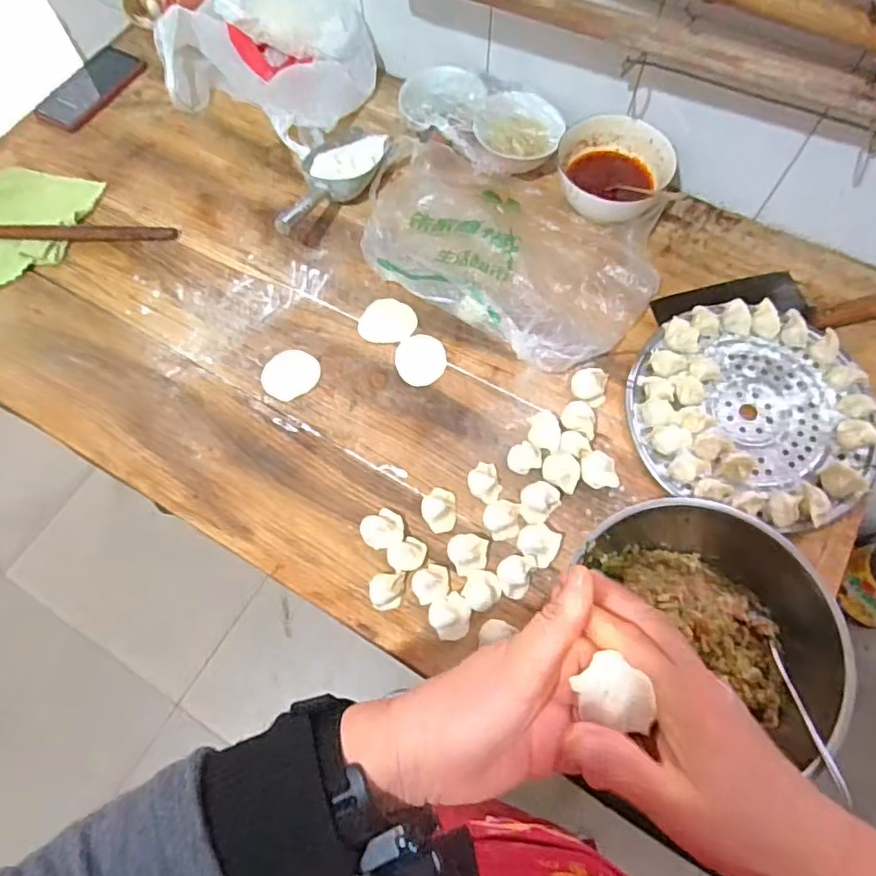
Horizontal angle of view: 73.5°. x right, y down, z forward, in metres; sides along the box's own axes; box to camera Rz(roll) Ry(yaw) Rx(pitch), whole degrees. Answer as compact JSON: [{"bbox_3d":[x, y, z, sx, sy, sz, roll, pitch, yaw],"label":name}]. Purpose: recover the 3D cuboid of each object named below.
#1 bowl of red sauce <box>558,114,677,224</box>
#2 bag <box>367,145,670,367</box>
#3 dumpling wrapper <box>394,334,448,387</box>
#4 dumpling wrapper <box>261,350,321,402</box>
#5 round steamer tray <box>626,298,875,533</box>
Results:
[{"bbox_3d":[0.220,-0.332,0.748,0.140,0.066,0.130,0,67,1],"label":"bowl of red sauce"},{"bbox_3d":[0.084,-0.251,0.723,0.372,0.053,0.266,34,72,14],"label":"bag"},{"bbox_3d":[-0.020,-0.093,0.691,0.059,0.004,0.067,-16,68,-5],"label":"dumpling wrapper"},{"bbox_3d":[-0.173,-0.075,0.687,0.065,0.006,0.059,-37,73,-8],"label":"dumpling wrapper"},{"bbox_3d":[0.344,-0.034,0.640,0.253,0.034,0.239,0,67,1],"label":"round steamer tray"}]

